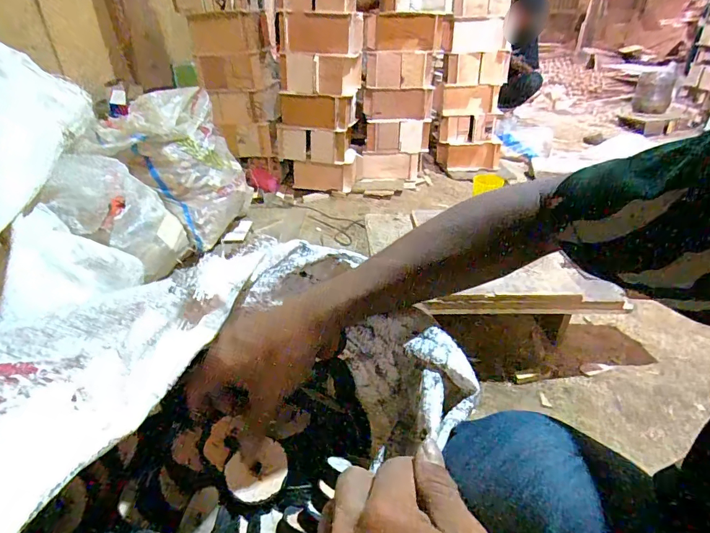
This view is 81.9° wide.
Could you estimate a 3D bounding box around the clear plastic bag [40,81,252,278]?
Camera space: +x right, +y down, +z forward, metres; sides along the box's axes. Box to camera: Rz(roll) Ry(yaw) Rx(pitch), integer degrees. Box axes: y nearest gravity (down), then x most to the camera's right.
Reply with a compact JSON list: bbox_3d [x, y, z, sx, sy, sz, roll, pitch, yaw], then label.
[{"bbox_3d":[-0.522,-0.216,1.040,0.257,0.358,0.579,9,31,15],"label":"clear plastic bag"}]

